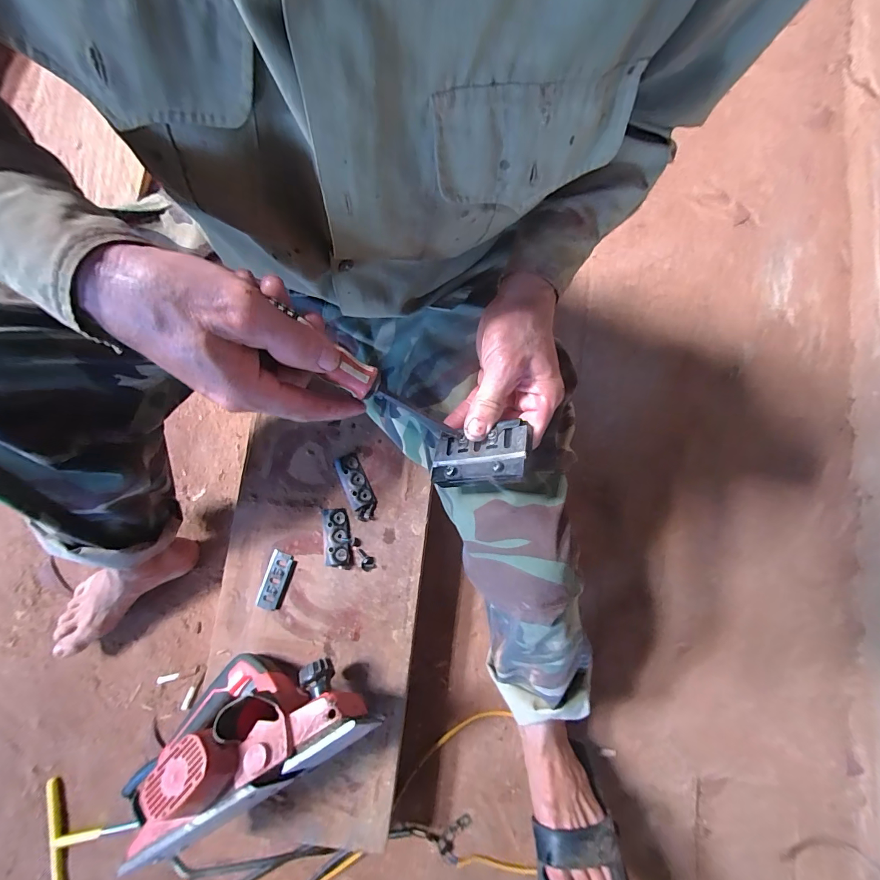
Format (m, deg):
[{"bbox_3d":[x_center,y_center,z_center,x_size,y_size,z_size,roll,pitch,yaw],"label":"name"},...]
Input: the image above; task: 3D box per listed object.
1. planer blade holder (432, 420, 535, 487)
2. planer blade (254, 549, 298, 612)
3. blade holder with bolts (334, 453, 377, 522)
[{"bbox_3d":[0.030,0.010,0.303,0.083,0.013,0.046,-7,64,32],"label":"planer blade holder"},{"bbox_3d":[-0.239,0.205,0.554,0.039,0.007,0.081,15,83,2],"label":"planer blade"},{"bbox_3d":[-0.125,0.072,0.572,0.038,0.014,0.102,-22,83,-3],"label":"blade holder with bolts"}]

